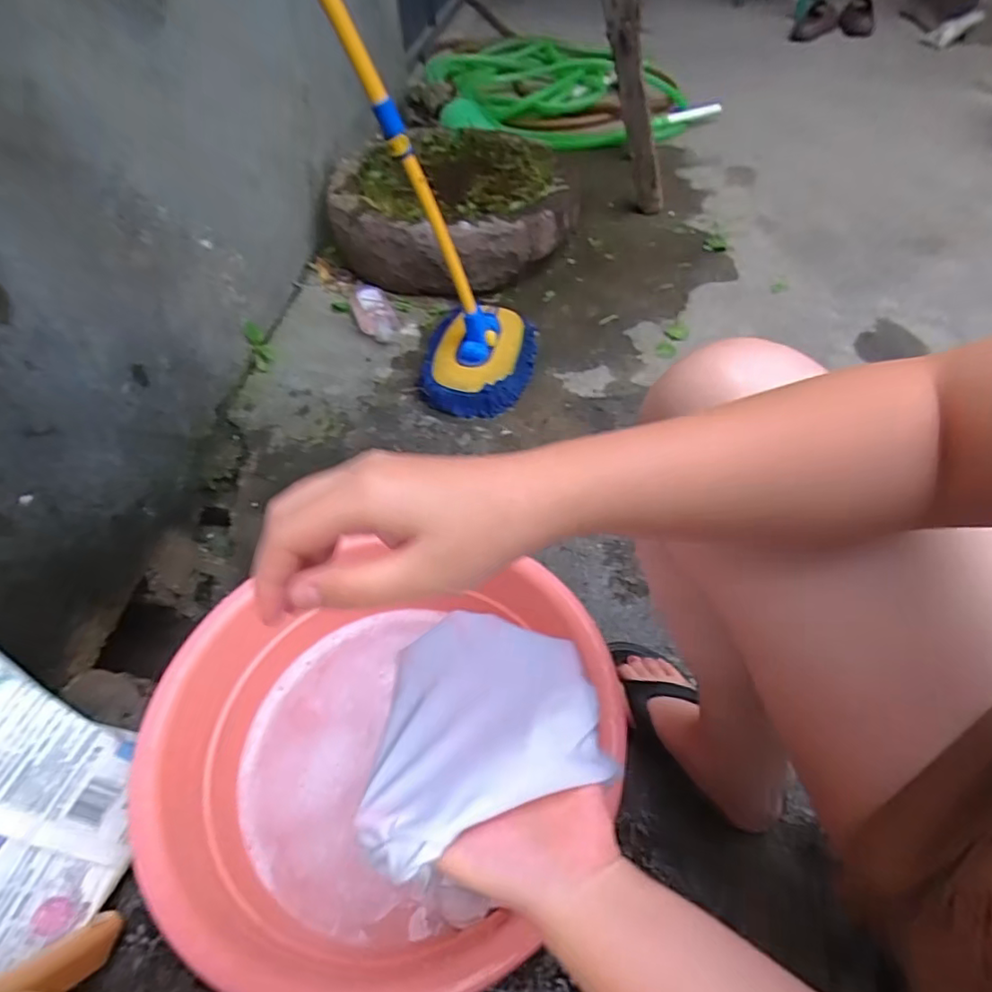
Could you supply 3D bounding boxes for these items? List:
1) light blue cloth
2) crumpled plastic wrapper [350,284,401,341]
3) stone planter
[{"bbox_3d":[-0.011,0.125,0.337,0.139,0.028,0.121,-15,50,-12],"label":"light blue cloth"},{"bbox_3d":[-0.229,-0.343,1.109,0.070,0.053,0.135,-21,51,-16],"label":"crumpled plastic wrapper"},{"bbox_3d":[-0.079,-0.596,1.241,0.461,0.166,0.446,-1,49,1],"label":"stone planter"}]

